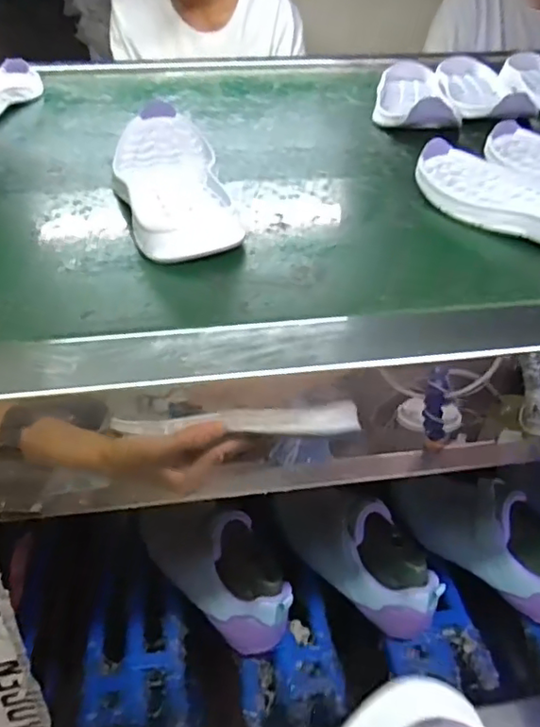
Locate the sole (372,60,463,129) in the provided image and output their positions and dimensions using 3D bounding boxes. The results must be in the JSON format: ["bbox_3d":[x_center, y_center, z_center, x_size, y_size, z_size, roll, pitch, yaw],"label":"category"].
[{"bbox_3d":[0.163,-0.302,0.654,0.085,0.037,0.230,7,38,7],"label":"sole"}]

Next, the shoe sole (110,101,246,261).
[{"bbox_3d":[-0.080,-0.150,0.461,0.080,0.033,0.243,-6,39,-10],"label":"shoe sole"}]

